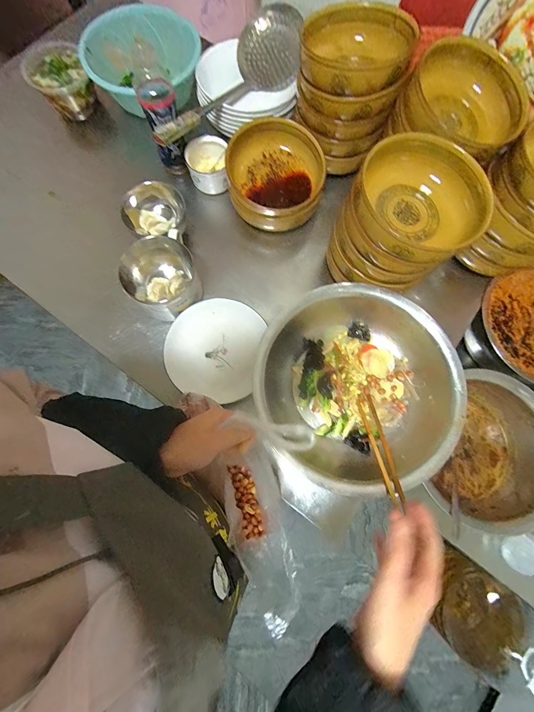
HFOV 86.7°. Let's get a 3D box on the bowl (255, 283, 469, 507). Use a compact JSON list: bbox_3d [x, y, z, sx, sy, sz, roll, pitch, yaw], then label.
[{"bbox_3d":[0.162,0.046,0.515,0.301,0.107,0.329,0,77,-1],"label":"bowl"}]

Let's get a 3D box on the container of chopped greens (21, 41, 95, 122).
[{"bbox_3d":[-0.484,-0.645,0.667,0.130,0.084,0.128,-31,80,-8],"label":"container of chopped greens"}]

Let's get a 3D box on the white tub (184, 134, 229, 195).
[{"bbox_3d":[-0.129,-0.423,0.628,0.089,0.061,0.094,0,77,-1],"label":"white tub"}]

